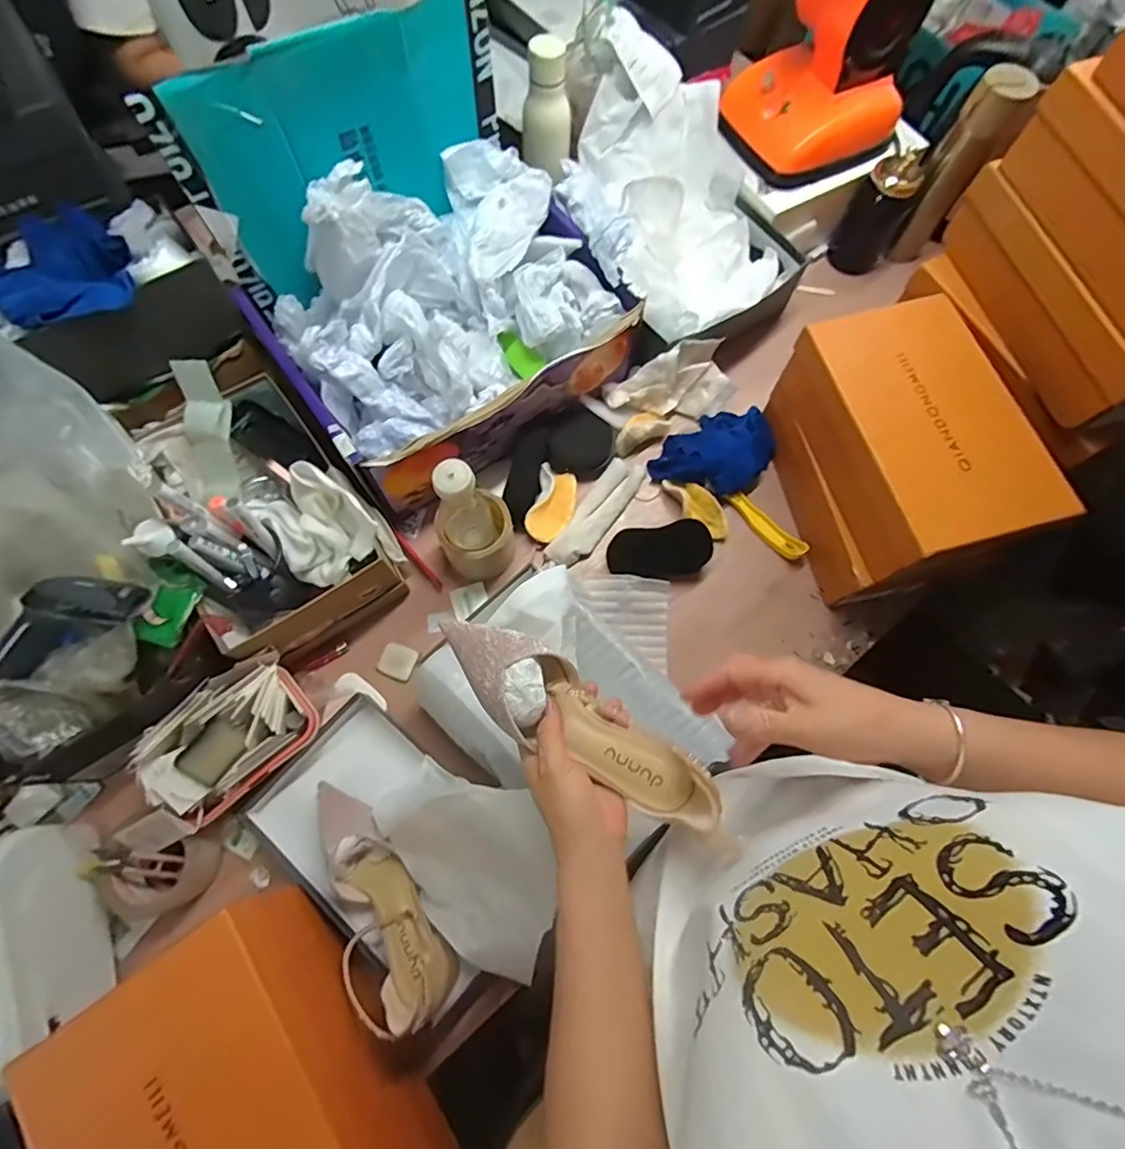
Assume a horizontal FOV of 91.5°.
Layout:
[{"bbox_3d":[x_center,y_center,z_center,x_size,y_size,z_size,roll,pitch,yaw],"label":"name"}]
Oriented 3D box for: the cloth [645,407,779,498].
[{"bbox_3d":[0.214,-0.167,0.734,0.168,0.056,0.111,-36,76,-13],"label":"cloth"}]

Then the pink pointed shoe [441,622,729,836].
[{"bbox_3d":[0.007,0.107,0.412,0.229,0.059,0.066,35,73,7],"label":"pink pointed shoe"}]

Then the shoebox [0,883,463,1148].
[{"bbox_3d":[-0.242,0.437,0.441,0.170,0.167,0.285,-35,76,-13],"label":"shoebox"}]

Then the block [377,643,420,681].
[{"bbox_3d":[-0.199,0.105,0.662,0.043,0.004,0.039,21,71,5],"label":"block"}]

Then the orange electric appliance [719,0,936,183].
[{"bbox_3d":[0.348,-0.674,0.708,0.185,0.204,0.179,-32,75,-12],"label":"orange electric appliance"}]

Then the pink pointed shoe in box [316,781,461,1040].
[{"bbox_3d":[-0.195,0.322,0.544,0.083,0.070,0.240,-35,62,-13],"label":"pink pointed shoe in box"}]

